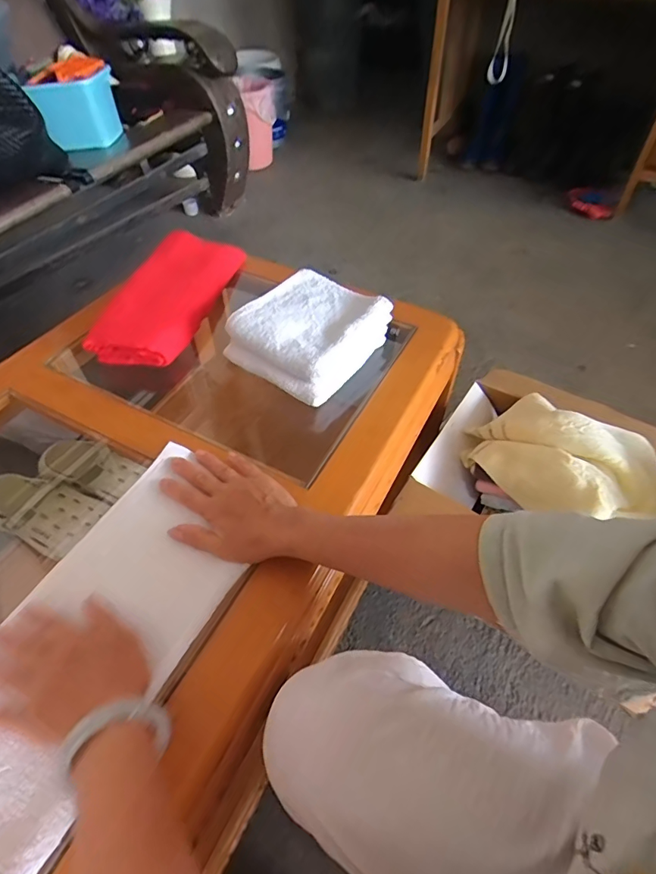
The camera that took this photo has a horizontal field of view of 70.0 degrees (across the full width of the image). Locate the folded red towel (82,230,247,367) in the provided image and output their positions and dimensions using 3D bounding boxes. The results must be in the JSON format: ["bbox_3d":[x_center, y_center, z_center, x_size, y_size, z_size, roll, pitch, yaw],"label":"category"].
[{"bbox_3d":[-0.244,-0.234,0.747,0.114,0.056,0.318,11,51,9],"label":"folded red towel"}]

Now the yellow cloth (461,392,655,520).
[{"bbox_3d":[0.358,0.031,0.703,0.265,0.088,0.202,33,57,25],"label":"yellow cloth"}]

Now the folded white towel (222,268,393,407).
[{"bbox_3d":[-0.027,-0.152,0.667,0.171,0.060,0.180,29,56,22],"label":"folded white towel"}]

